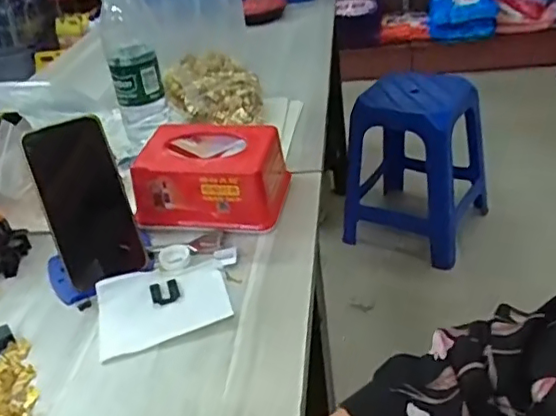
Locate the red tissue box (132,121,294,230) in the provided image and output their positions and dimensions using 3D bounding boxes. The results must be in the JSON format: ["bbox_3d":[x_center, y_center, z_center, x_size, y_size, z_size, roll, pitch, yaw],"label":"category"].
[{"bbox_3d":[-0.076,-0.037,0.651,0.156,0.076,0.099,-1,33,12],"label":"red tissue box"}]

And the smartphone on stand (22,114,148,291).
[{"bbox_3d":[-0.184,-0.006,0.570,0.075,0.153,0.014,-20,9,-20],"label":"smartphone on stand"}]

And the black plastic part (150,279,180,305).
[{"bbox_3d":[-0.105,0.078,0.554,0.025,0.004,0.030,-18,33,-14],"label":"black plastic part"}]

